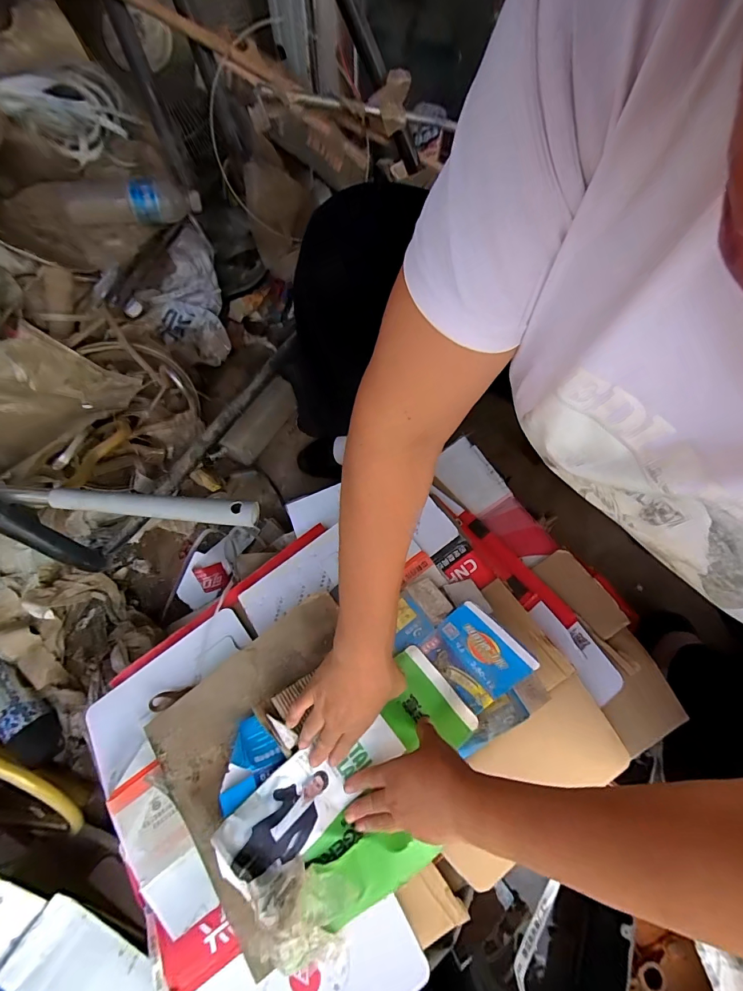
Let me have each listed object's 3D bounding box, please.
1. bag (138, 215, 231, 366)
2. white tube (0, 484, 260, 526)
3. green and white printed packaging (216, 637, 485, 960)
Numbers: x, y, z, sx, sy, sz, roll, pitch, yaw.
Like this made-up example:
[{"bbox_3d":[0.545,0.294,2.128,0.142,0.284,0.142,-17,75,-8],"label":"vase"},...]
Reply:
[{"bbox_3d":[-0.374,-0.388,0.809,0.144,0.096,0.237,-10,73,-4],"label":"bag"},{"bbox_3d":[-0.307,0.009,0.499,0.331,0.022,0.030,5,72,1],"label":"white tube"},{"bbox_3d":[-0.009,0.341,0.458,0.304,0.045,0.170,-42,77,-13],"label":"green and white printed packaging"}]

